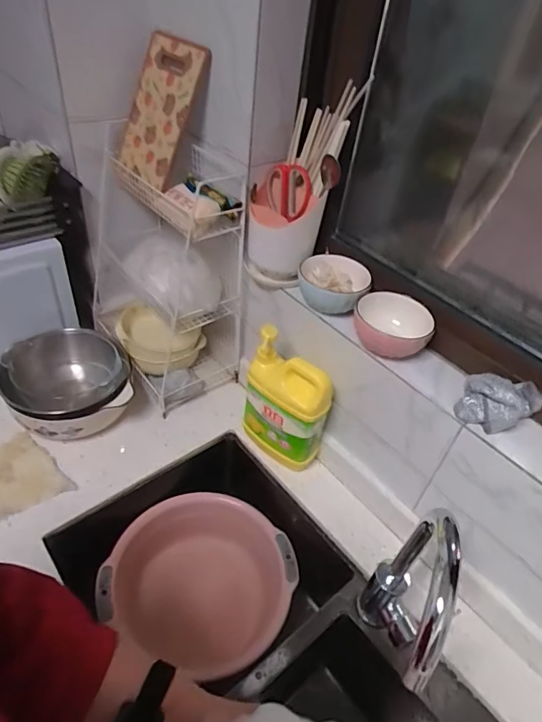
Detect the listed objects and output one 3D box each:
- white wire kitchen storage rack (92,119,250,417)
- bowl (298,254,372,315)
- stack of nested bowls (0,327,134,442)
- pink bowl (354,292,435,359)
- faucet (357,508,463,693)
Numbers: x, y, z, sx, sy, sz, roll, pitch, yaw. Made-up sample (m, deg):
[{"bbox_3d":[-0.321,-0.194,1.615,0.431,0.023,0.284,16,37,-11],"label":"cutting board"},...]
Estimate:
[{"bbox_3d":[-0.221,-0.194,0.937,0.221,0.408,0.405,-19,49,-27],"label":"white wire kitchen storage rack"},{"bbox_3d":[0.100,-0.124,0.758,0.107,0.051,0.096,14,43,7],"label":"bowl"},{"bbox_3d":[-0.378,0.046,0.891,0.205,0.103,0.227,-10,45,-19],"label":"stack of nested bowls"},{"bbox_3d":[0.178,-0.051,0.699,0.112,0.052,0.094,20,44,13],"label":"pink bowl"},{"bbox_3d":[0.143,0.301,0.555,0.057,0.312,0.186,23,45,17],"label":"faucet"}]

